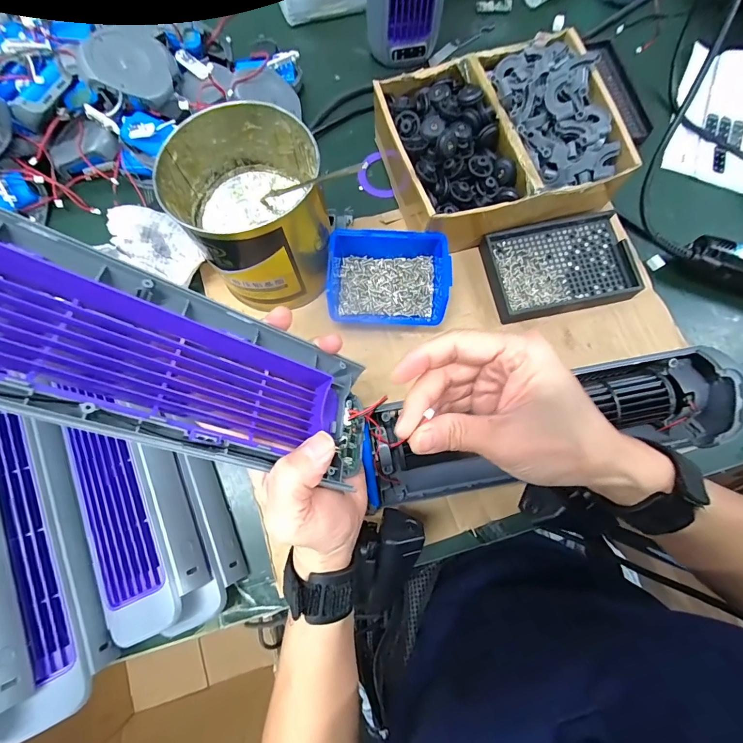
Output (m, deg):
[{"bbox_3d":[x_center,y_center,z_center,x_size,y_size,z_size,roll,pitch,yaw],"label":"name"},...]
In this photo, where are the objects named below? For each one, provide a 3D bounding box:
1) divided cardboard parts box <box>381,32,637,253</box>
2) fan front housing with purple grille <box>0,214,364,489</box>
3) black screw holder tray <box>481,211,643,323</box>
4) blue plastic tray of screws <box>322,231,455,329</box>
[{"bbox_3d":[0.127,-0.227,0.381,0.213,0.066,0.174,-15,77,-4],"label":"divided cardboard parts box"},{"bbox_3d":[-0.117,-0.011,0.183,0.276,0.041,0.076,23,74,-31],"label":"fan front housing with purple grille"},{"bbox_3d":[0.189,-0.106,0.388,0.138,0.022,0.092,-10,76,-3],"label":"black screw holder tray"},{"bbox_3d":[0.016,-0.088,0.366,0.112,0.042,0.086,4,76,1],"label":"blue plastic tray of screws"}]

